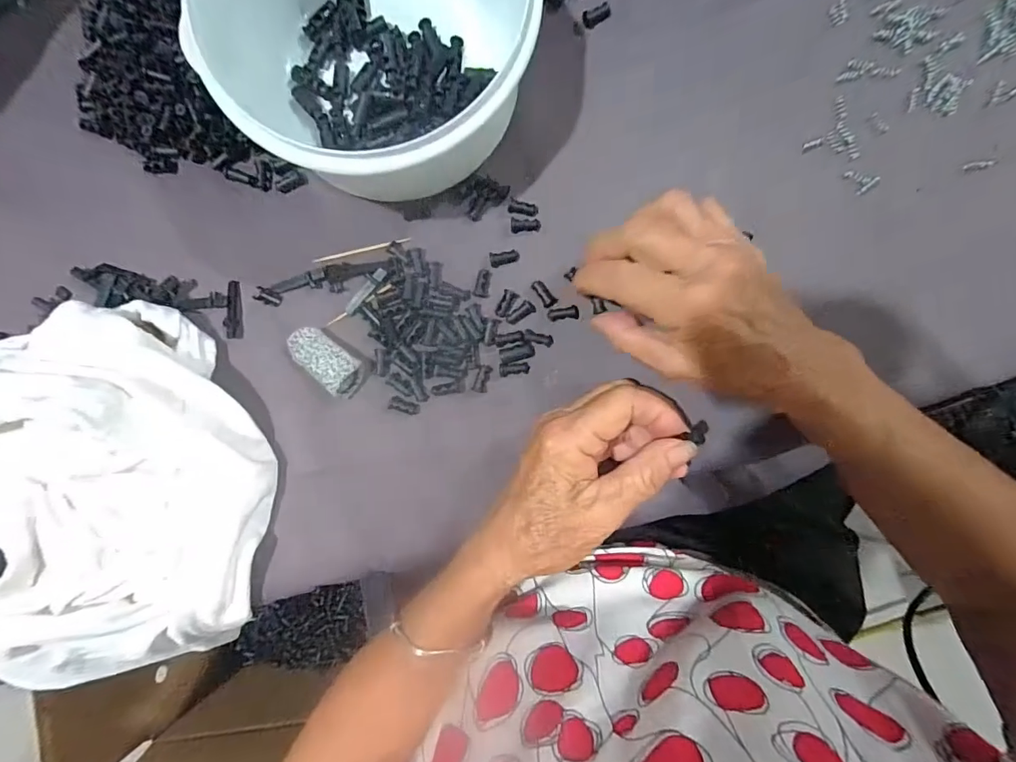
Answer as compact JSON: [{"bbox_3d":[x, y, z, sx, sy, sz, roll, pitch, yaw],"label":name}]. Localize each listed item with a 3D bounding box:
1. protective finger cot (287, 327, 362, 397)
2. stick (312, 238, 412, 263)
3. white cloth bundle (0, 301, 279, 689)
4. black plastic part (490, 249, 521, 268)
[{"bbox_3d":[-0.110,-0.013,0.277,0.045,0.015,0.024,37,92,0],"label":"protective finger cot"},{"bbox_3d":[-0.088,-0.079,0.279,0.059,0.004,0.004,-13,92,1],"label":"stick"},{"bbox_3d":[-0.249,0.079,0.261,0.218,0.056,0.214,-29,91,2],"label":"white cloth bundle"},{"bbox_3d":[-0.002,-0.074,0.281,0.018,0.004,0.008,-9,92,1],"label":"black plastic part"}]

